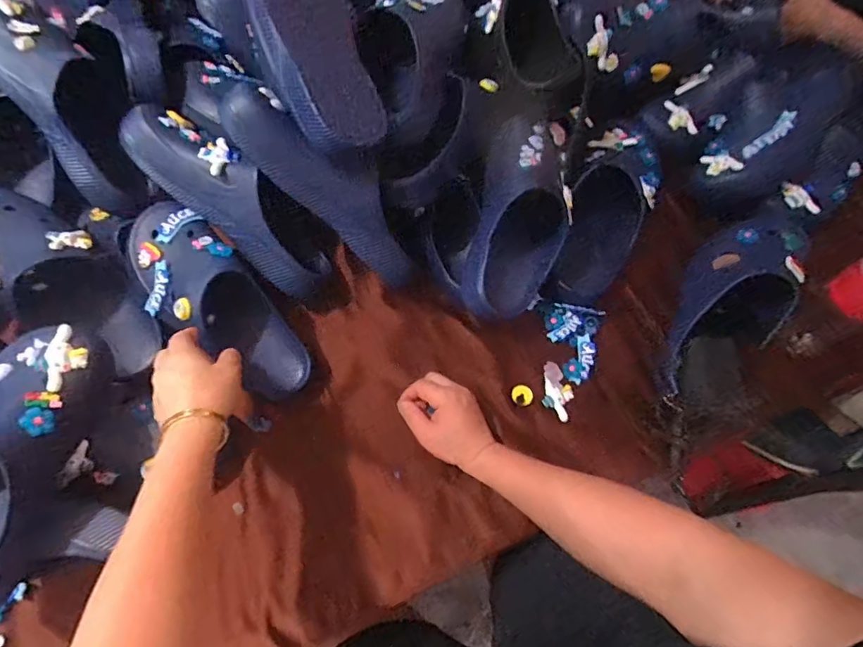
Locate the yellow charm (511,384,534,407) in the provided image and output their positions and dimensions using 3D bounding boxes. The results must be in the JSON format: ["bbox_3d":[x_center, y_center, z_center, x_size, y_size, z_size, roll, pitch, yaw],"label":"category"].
[{"bbox_3d":[0.112,0.088,0.605,0.025,0.008,0.026,0,63,0],"label":"yellow charm"}]

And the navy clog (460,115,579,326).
[{"bbox_3d":[0.109,-0.129,0.611,0.119,0.074,0.257,13,95,6],"label":"navy clog"}]

